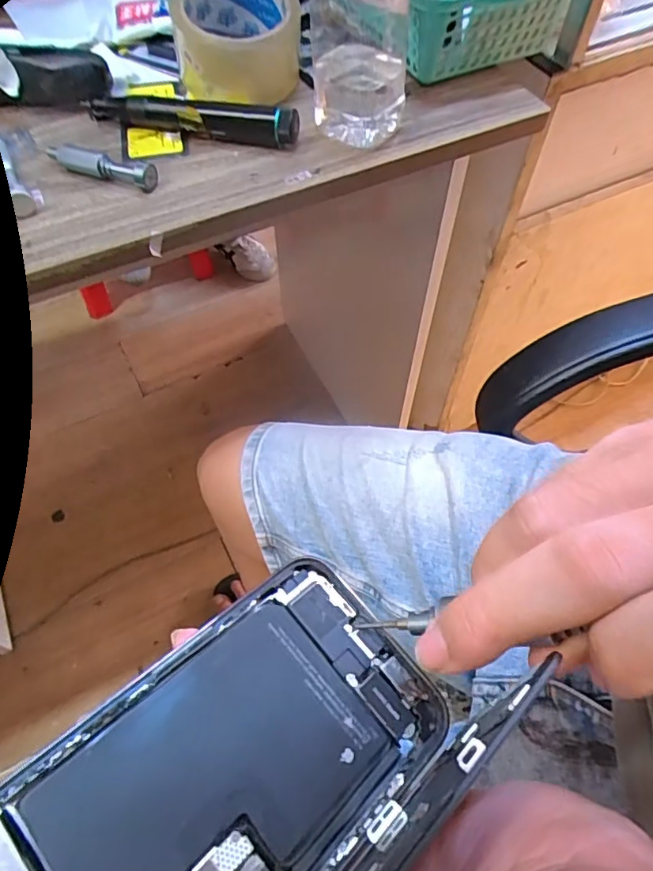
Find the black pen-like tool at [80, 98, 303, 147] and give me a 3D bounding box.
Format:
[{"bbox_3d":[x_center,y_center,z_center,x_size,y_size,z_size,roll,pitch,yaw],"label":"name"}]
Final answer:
[{"bbox_3d":[-0.104,-0.242,0.416,0.171,0.028,0.019,11,58,7],"label":"black pen-like tool"}]

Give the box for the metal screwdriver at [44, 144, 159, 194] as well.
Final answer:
[{"bbox_3d":[-0.160,-0.194,0.394,0.087,0.016,0.016,19,59,11],"label":"metal screwdriver"}]

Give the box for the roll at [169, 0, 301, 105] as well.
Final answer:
[{"bbox_3d":[-0.071,-0.320,0.442,0.096,0.066,0.096,-6,58,-4],"label":"roll"}]

